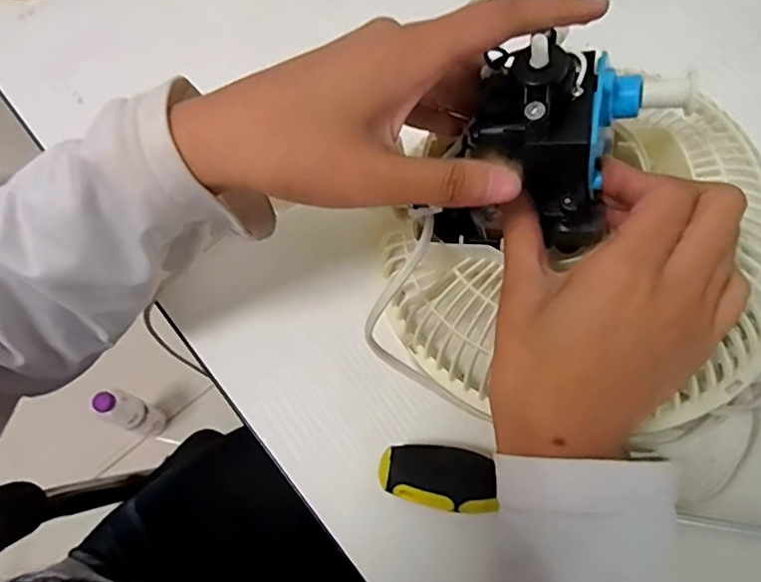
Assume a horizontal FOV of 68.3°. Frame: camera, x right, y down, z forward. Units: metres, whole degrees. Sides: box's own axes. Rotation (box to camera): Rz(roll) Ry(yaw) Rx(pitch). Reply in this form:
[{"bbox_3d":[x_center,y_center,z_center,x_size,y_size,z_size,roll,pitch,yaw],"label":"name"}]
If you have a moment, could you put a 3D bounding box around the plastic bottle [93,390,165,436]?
[{"bbox_3d":[-0.429,0.209,0.959,0.062,0.176,0.050,24,73,10],"label":"plastic bottle"}]

